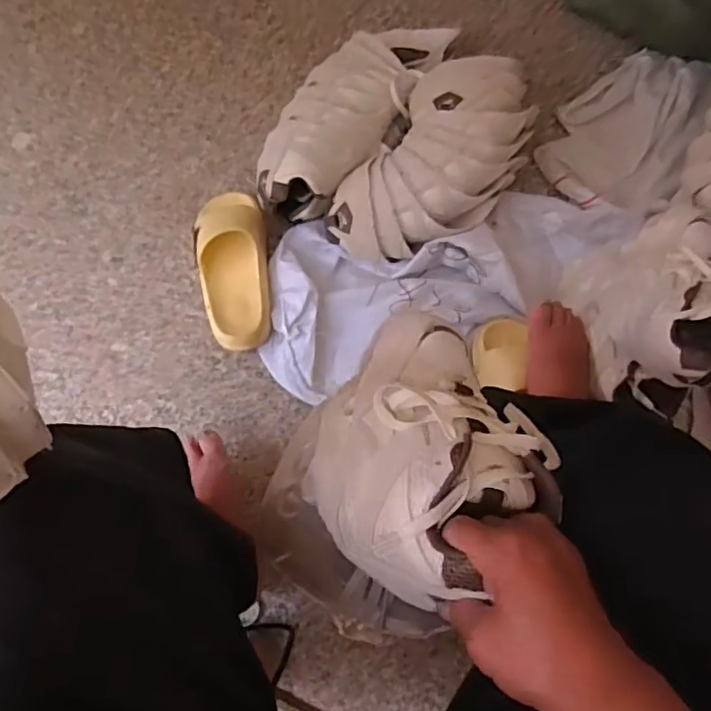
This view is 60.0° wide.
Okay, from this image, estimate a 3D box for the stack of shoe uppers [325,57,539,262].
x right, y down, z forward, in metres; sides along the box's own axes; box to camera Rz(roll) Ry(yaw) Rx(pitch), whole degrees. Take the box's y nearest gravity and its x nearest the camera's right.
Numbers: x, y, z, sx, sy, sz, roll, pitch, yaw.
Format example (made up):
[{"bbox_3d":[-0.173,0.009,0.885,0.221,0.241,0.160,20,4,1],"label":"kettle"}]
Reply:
[{"bbox_3d":[0.122,-0.276,0.887,0.191,0.135,0.339,31,72,10],"label":"stack of shoe uppers"}]

